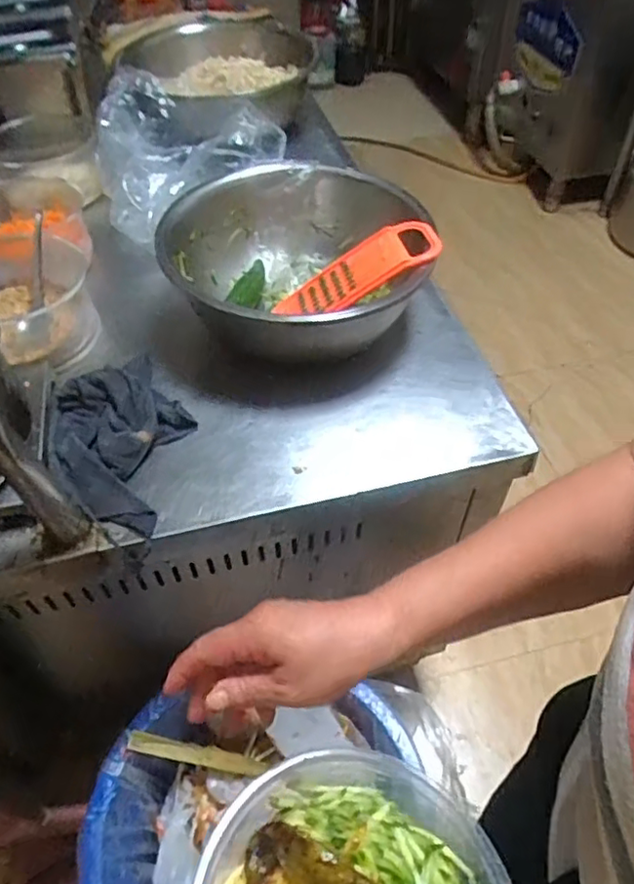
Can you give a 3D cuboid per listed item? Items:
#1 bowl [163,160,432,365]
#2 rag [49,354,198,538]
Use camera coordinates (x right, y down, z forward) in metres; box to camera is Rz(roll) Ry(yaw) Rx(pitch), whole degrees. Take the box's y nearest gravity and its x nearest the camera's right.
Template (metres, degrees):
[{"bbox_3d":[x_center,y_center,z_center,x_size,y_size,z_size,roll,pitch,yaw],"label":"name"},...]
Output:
[{"bbox_3d":[-0.025,-0.226,0.798,0.320,0.129,0.346,-7,52,-1],"label":"bowl"},{"bbox_3d":[-0.213,-0.004,0.680,0.158,0.042,0.221,-32,56,-19],"label":"rag"}]

